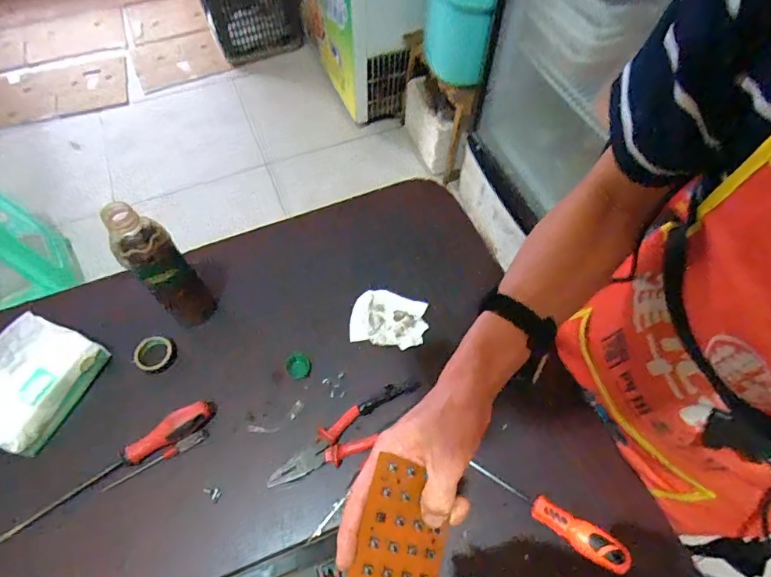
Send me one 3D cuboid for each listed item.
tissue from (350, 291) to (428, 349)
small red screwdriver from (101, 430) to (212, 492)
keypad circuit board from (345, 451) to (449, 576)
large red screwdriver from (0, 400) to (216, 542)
[{"bbox_3d":[0.005,0.043,0.607,0.102,0.021,0.076,14,61,7],"label":"tissue"},{"bbox_3d":[-0.271,0.205,0.519,0.121,0.010,0.012,-29,65,-16],"label":"small red screwdriver"},{"bbox_3d":[0.012,0.189,0.325,0.067,0.004,0.105,19,73,-12],"label":"keypad circuit board"},{"bbox_3d":[-0.323,0.206,0.508,0.254,0.034,0.029,-27,64,-15],"label":"large red screwdriver"}]

